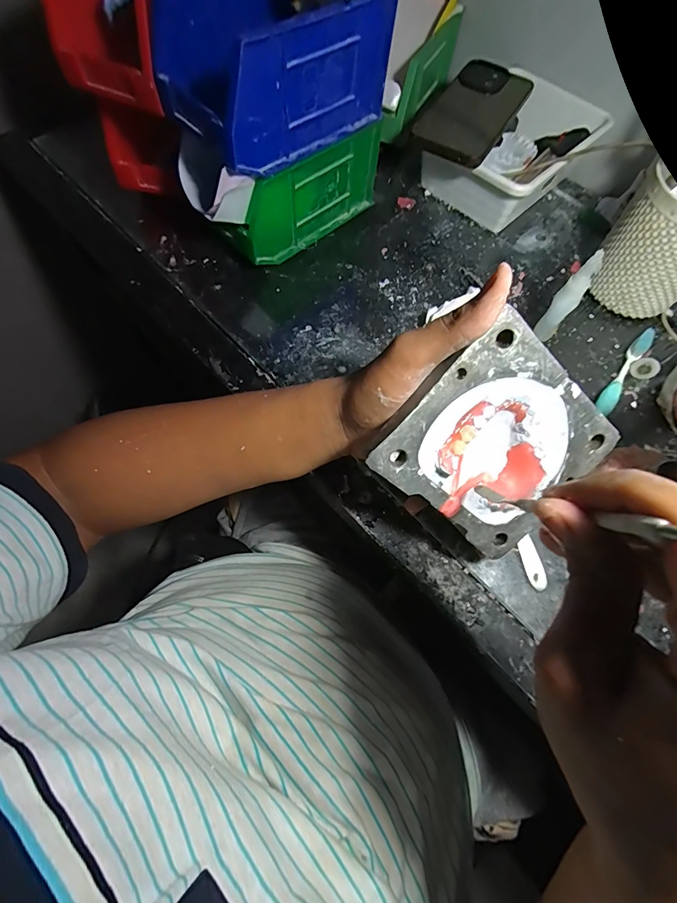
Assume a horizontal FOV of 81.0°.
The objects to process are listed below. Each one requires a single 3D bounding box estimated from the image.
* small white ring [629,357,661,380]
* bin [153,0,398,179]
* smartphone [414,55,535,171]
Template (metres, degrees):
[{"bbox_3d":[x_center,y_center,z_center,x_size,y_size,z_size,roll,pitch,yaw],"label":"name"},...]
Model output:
[{"bbox_3d":[0.283,-0.076,0.366,0.022,0.004,0.019,-17,94,28],"label":"small white ring"},{"bbox_3d":[-0.050,-0.308,0.317,0.165,0.090,0.096,-40,74,-17],"label":"bin"},{"bbox_3d":[0.141,-0.361,0.419,0.084,0.014,0.167,30,69,10],"label":"smartphone"}]

